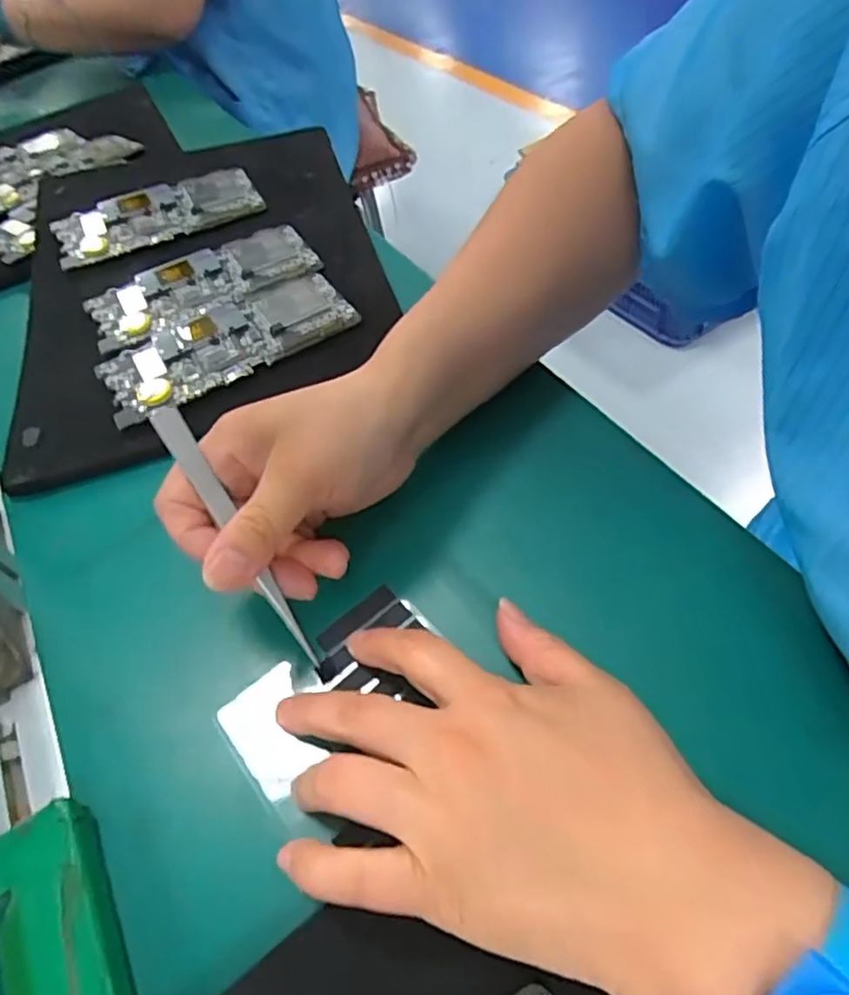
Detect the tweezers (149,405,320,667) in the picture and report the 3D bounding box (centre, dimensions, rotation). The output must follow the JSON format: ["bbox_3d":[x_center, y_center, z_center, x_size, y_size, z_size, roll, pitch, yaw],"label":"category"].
[{"bbox_3d":[-0.078,0.016,0.274,0.011,0.004,0.121,-31,90,-20],"label":"tweezers"}]

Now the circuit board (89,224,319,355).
[{"bbox_3d":[-0.160,-0.158,0.476,0.161,0.009,0.082,-31,53,-13],"label":"circuit board"}]

